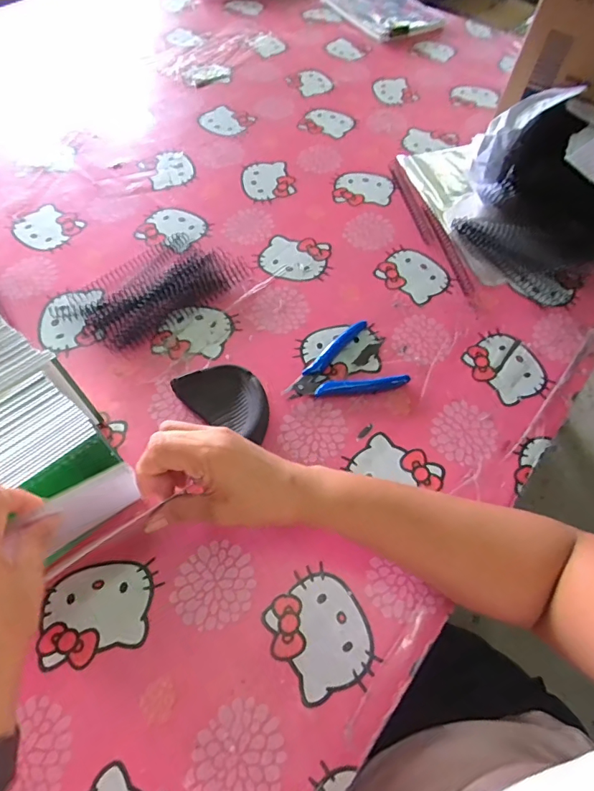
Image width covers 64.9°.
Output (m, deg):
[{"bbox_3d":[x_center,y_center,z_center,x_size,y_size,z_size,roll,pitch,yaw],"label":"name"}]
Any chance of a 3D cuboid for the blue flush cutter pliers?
[{"bbox_3d":[0.044,-0.027,0.478,0.113,0.013,0.082,-24,62,-15],"label":"blue flush cutter pliers"}]

